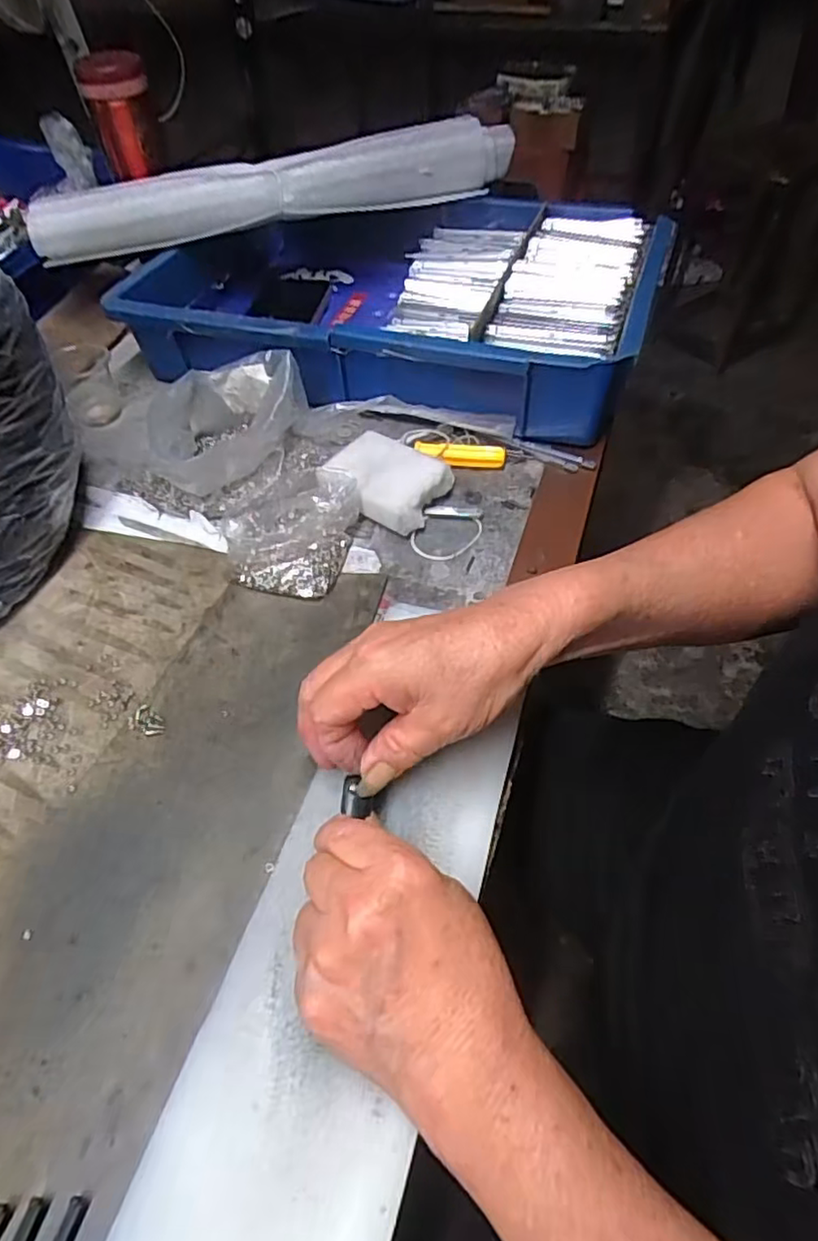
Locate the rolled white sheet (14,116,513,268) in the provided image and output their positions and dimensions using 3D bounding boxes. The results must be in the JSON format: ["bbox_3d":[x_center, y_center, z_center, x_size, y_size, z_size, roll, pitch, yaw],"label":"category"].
[{"bbox_3d":[-0.114,-0.393,0.588,0.436,0.052,0.040,-12,51,-8],"label":"rolled white sheet"}]

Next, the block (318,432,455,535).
[{"bbox_3d":[-0.017,-0.099,0.467,0.083,0.029,0.062,26,57,23],"label":"block"}]

